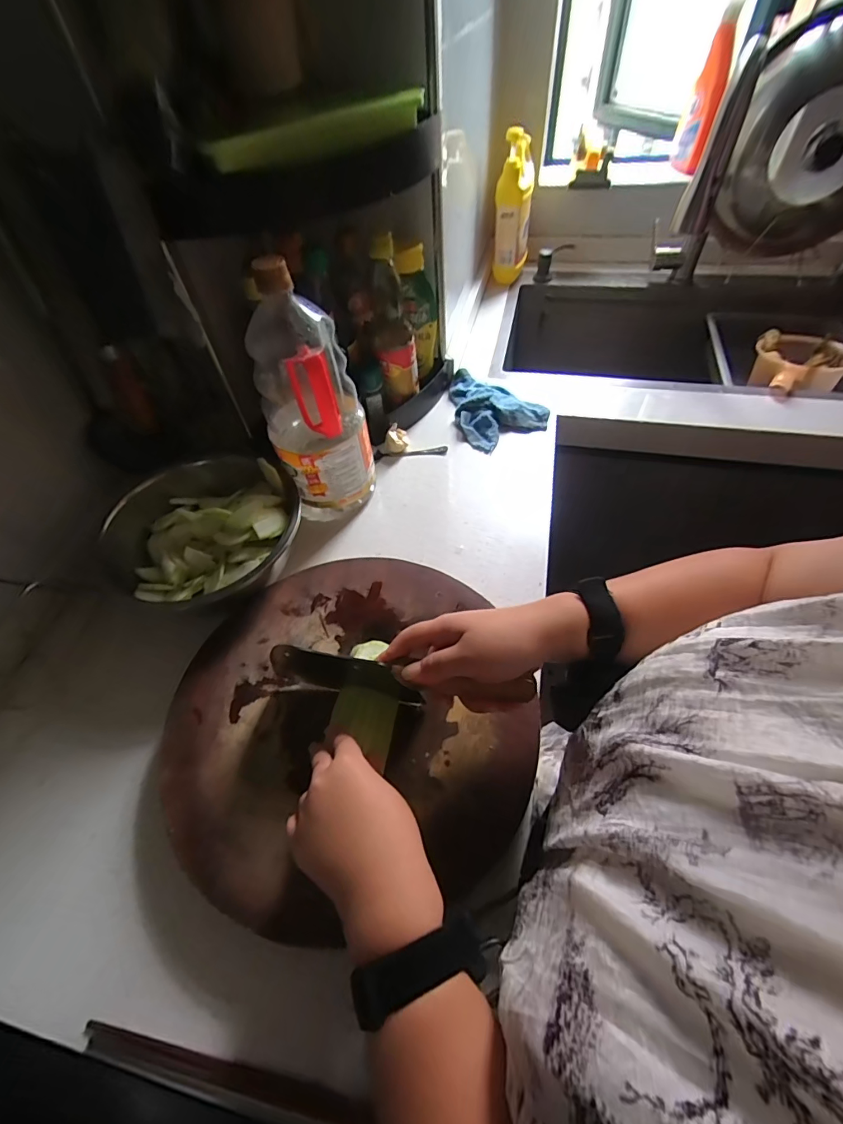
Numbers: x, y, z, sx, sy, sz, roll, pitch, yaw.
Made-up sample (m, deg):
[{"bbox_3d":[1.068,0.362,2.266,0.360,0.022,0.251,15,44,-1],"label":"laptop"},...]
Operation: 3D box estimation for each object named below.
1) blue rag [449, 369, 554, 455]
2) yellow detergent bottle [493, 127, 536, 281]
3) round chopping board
[{"bbox_3d":[0.116,-0.257,0.721,0.135,0.031,0.170,-17,55,-7],"label":"blue rag"},{"bbox_3d":[0.186,-0.712,0.899,0.066,0.241,0.087,7,55,10],"label":"yellow detergent bottle"},{"bbox_3d":[-0.066,0.145,0.435,0.338,0.046,0.336,-2,54,3],"label":"round chopping board"}]

